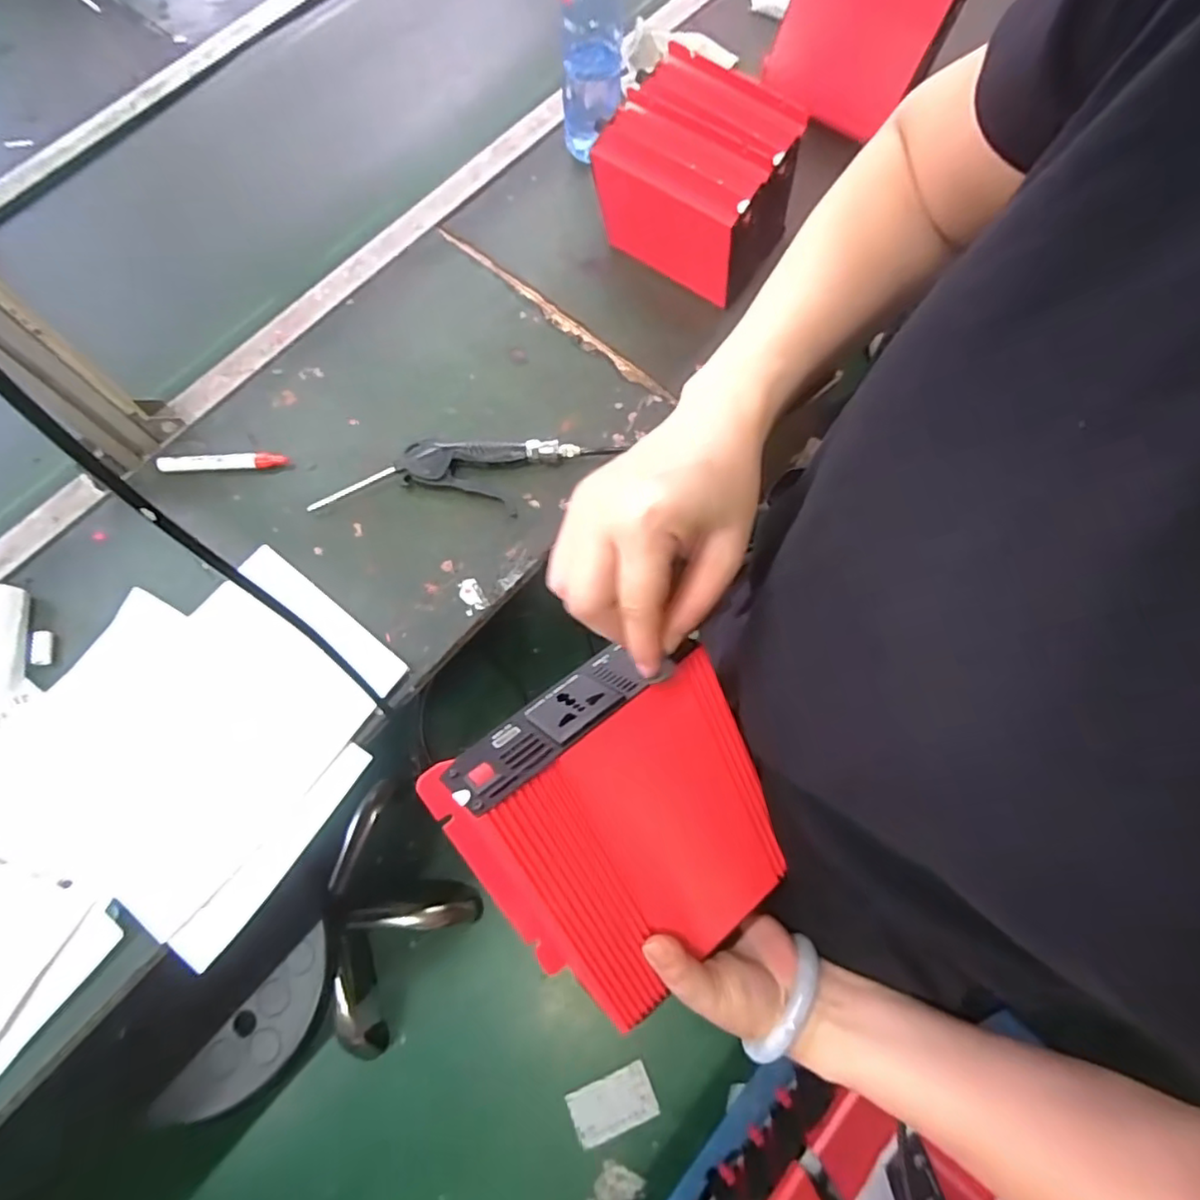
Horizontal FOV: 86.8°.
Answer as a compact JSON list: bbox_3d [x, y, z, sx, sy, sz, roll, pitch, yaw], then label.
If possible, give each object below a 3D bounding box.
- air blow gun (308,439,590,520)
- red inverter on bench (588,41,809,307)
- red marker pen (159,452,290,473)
[{"bbox_3d":[-0.157,-0.128,0.658,0.269,0.021,0.075,-5,73,-1],"label":"air blow gun"},{"bbox_3d":[0.102,-0.432,0.678,0.169,0.157,0.134,37,77,12],"label":"red inverter on bench"},{"bbox_3d":[-0.397,-0.147,0.667,0.128,0.016,0.016,-4,73,-1],"label":"red marker pen"}]

